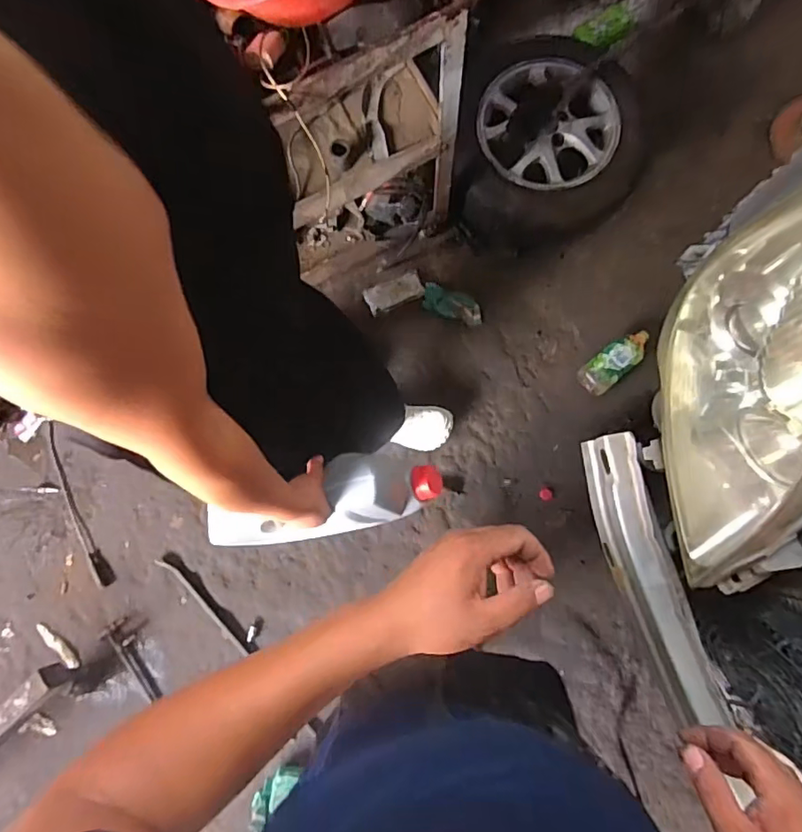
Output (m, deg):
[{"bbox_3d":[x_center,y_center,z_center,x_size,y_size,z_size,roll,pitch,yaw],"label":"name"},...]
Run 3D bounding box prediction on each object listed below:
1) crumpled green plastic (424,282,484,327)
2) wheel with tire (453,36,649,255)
[{"bbox_3d":[0.150,-0.322,1.546,0.181,0.058,0.076,24,84,4],"label":"crumpled green plastic"},{"bbox_3d":[0.411,-0.738,1.472,0.485,0.199,0.516,0,82,1],"label":"wheel with tire"}]

